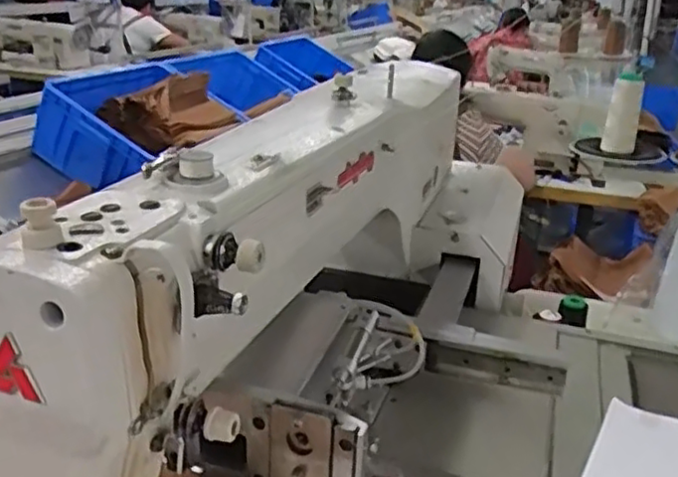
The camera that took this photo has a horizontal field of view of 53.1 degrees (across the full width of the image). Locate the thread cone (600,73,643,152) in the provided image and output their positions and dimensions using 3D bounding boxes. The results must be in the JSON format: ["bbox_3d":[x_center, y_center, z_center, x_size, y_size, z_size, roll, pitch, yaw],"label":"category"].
[{"bbox_3d":[0.398,-0.175,0.947,0.041,0.107,0.045,11,22,19],"label":"thread cone"}]

